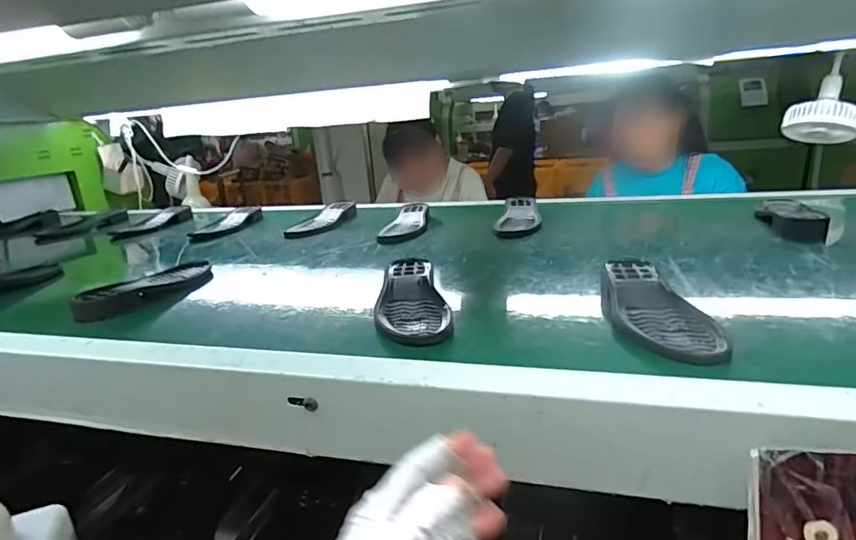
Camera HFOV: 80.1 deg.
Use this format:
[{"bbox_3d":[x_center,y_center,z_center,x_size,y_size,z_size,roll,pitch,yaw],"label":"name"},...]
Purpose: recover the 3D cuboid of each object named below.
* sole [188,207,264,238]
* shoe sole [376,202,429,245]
[{"bbox_3d":[-0.435,-0.101,1.117,0.070,0.034,0.207,0,18,15],"label":"sole"},{"bbox_3d":[-0.039,-0.092,0.973,0.076,0.028,0.221,-3,17,8],"label":"shoe sole"}]

